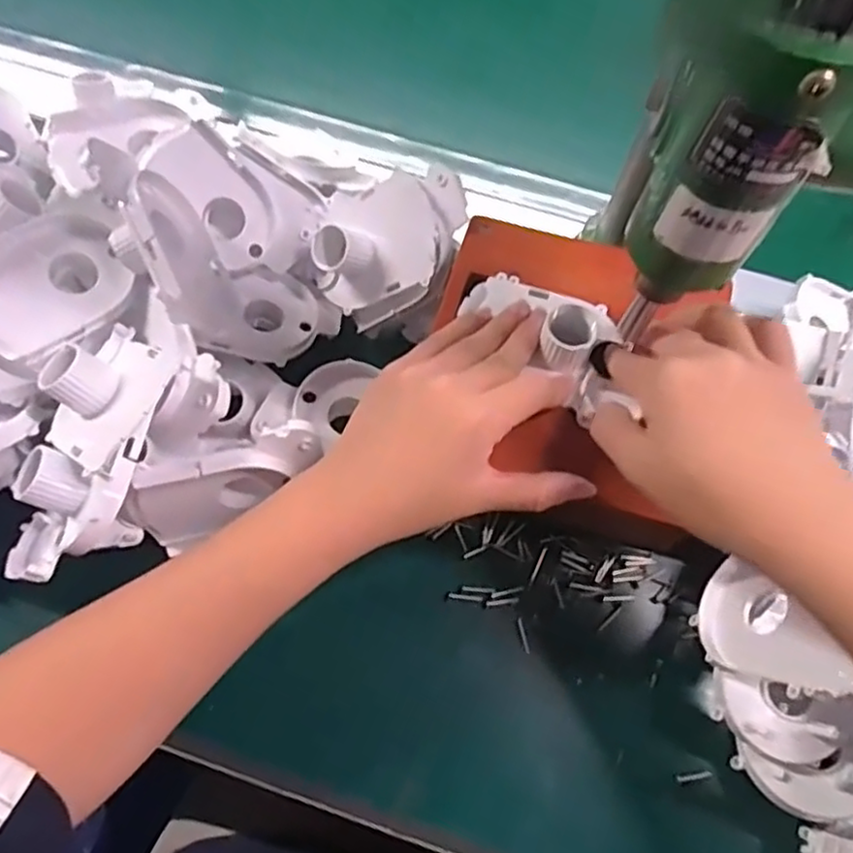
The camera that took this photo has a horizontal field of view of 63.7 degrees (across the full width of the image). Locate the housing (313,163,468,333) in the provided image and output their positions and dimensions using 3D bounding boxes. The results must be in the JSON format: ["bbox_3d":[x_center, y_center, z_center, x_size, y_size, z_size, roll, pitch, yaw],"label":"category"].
[{"bbox_3d":[-0.027,-0.105,0.398,0.095,0.042,0.085,-5,87,32],"label":"housing"}]

